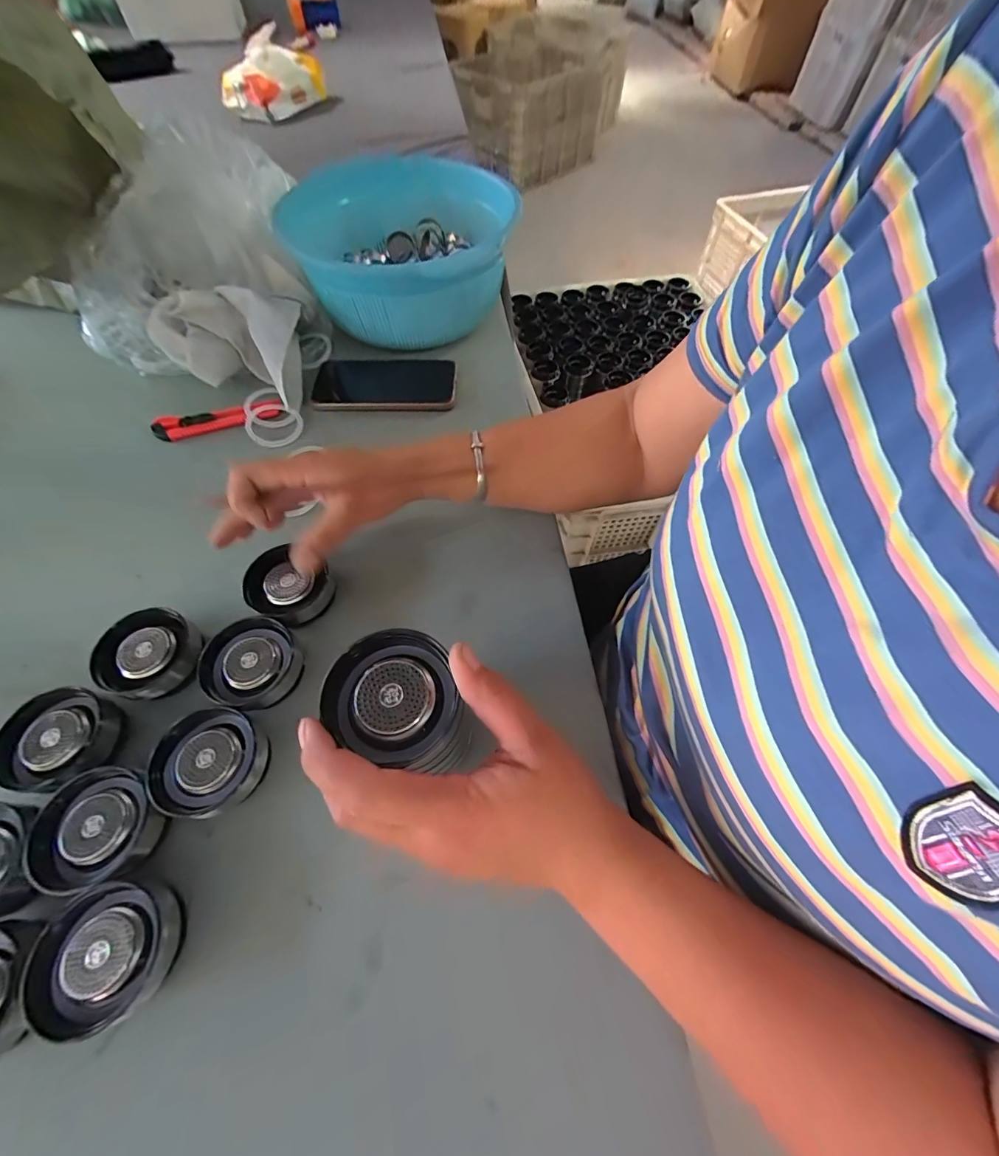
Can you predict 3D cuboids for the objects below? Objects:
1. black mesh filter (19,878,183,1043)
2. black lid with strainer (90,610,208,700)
[{"bbox_3d":[-0.224,0.216,0.251,0.071,0.034,0.064,5,61,2],"label":"black mesh filter"},{"bbox_3d":[-0.271,0.059,0.335,0.063,0.030,0.062,0,61,-1],"label":"black lid with strainer"}]

